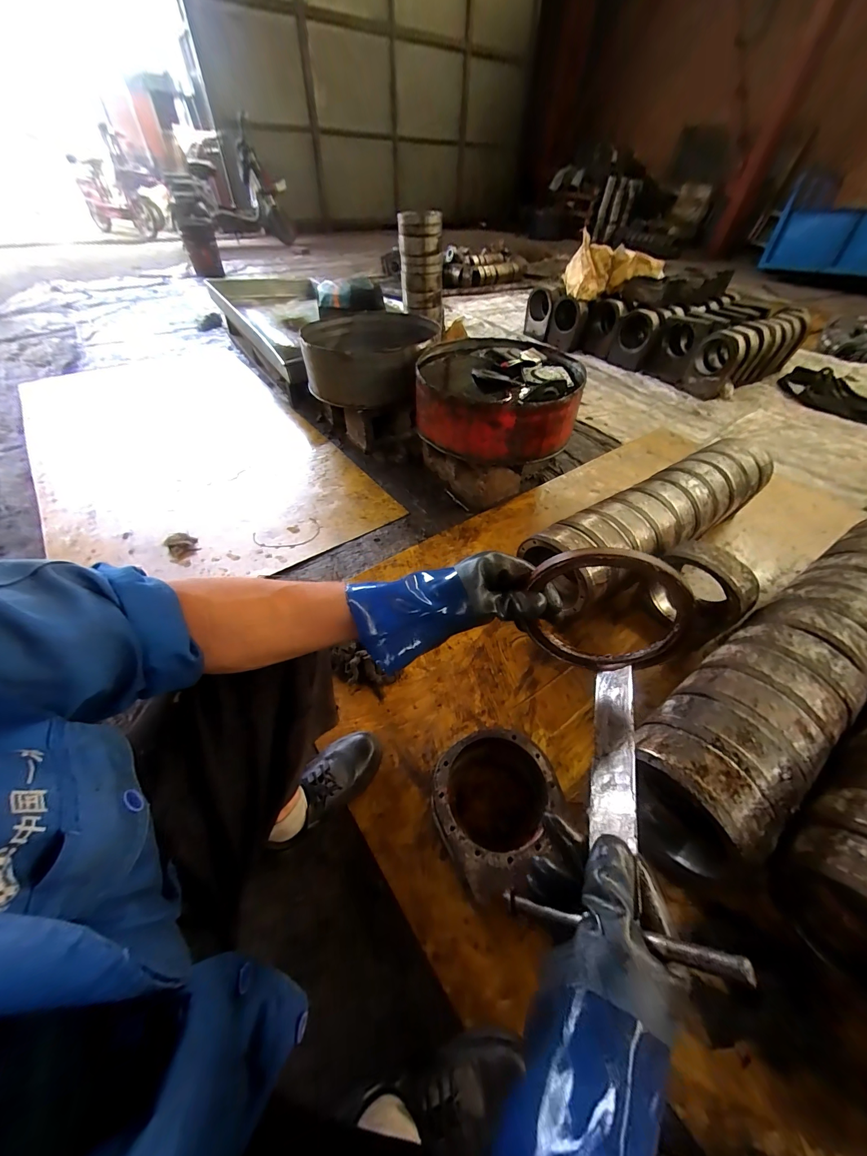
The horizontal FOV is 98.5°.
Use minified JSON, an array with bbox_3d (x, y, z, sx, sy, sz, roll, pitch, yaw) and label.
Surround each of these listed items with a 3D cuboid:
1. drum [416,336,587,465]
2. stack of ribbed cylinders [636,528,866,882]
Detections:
[{"bbox_3d":[0.215,-0.629,1.320,0.553,0.205,0.498,13,49,10],"label":"drum"},{"bbox_3d":[0.816,0.166,0.820,1.066,0.205,0.221,-26,54,-23],"label":"stack of ribbed cylinders"}]

